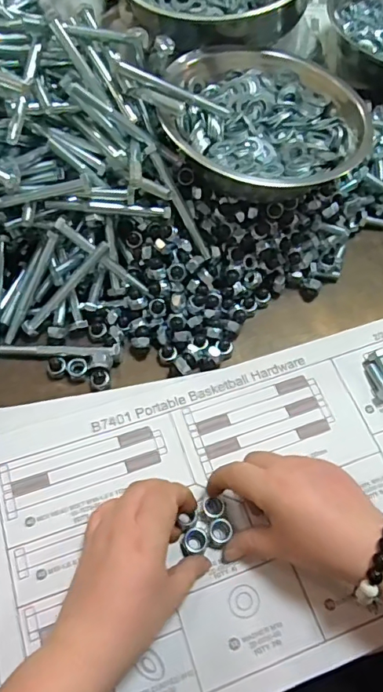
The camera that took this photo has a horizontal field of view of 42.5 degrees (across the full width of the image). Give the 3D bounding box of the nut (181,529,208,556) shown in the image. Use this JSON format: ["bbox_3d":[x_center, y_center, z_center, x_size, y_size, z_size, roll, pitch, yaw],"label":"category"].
[{"bbox_3d":[0.002,0.139,0.351,0.019,0.009,0.017,-8,62,-7],"label":"nut"}]

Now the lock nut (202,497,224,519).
[{"bbox_3d":[0.017,0.119,0.361,0.016,0.010,0.014,0,61,-3],"label":"lock nut"}]

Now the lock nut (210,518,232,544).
[{"bbox_3d":[0.021,0.132,0.352,0.015,0.008,0.015,-18,63,-12],"label":"lock nut"}]

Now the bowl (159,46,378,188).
[{"bbox_3d":[0.066,-0.202,0.440,0.180,0.049,0.175,29,66,12],"label":"bowl"}]

